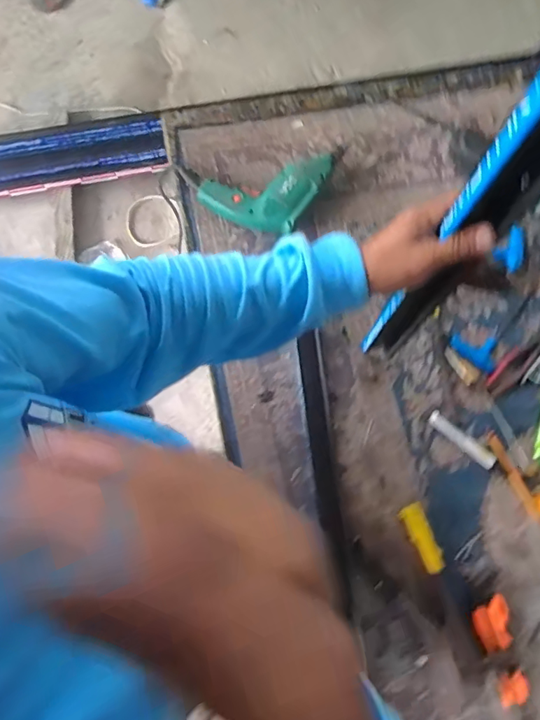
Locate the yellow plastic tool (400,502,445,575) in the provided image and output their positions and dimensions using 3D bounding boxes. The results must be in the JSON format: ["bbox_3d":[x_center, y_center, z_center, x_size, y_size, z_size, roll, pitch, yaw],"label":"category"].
[{"bbox_3d":[0.224,0.262,0.720,0.034,0.012,0.096,-17,63,-7],"label":"yellow plastic tool"}]

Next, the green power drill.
[{"bbox_3d":[0.001,-0.279,0.848,0.233,0.080,0.123,-16,75,-6],"label":"green power drill"}]

